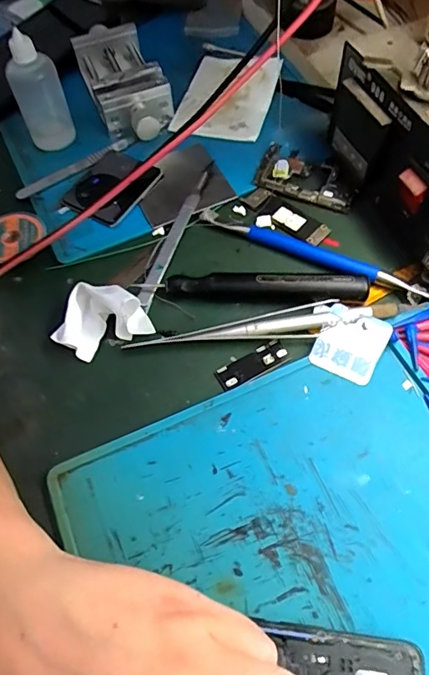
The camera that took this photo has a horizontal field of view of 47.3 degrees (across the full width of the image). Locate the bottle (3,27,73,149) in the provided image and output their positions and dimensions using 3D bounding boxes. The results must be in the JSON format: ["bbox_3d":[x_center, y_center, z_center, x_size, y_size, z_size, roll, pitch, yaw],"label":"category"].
[{"bbox_3d":[-0.131,-0.184,0.363,0.035,0.082,0.030,-20,60,-8],"label":"bottle"}]

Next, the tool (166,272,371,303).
[{"bbox_3d":[0.032,-0.030,0.303,0.122,0.013,0.018,2,59,5],"label":"tool"}]

